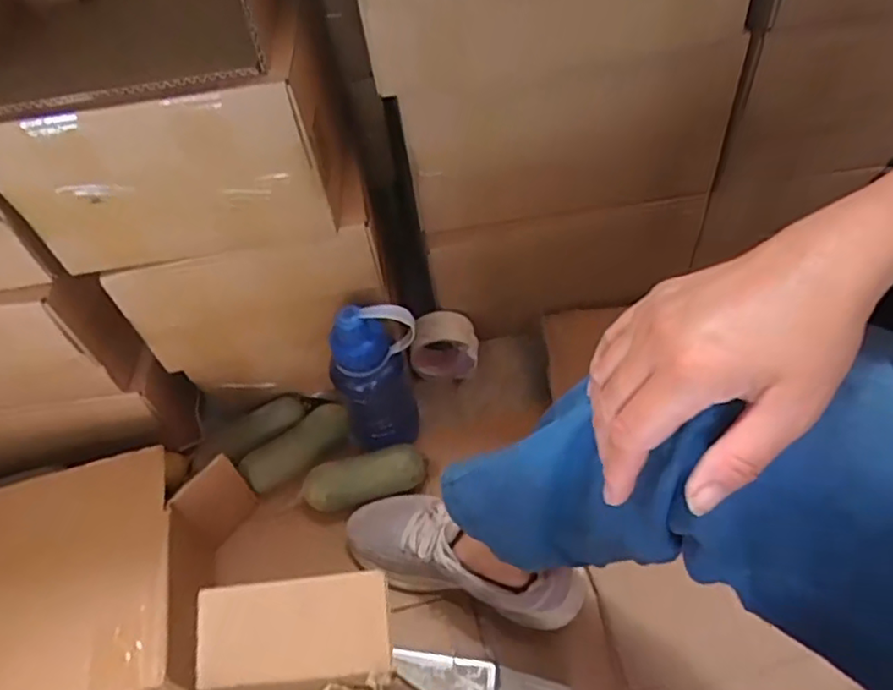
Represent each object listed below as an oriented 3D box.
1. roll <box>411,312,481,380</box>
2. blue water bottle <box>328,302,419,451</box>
[{"bbox_3d":[-0.001,0.001,0.848,0.088,0.085,0.051,0,54,6],"label":"roll"},{"bbox_3d":[-0.075,0.042,0.718,0.099,0.215,0.074,-35,58,-19],"label":"blue water bottle"}]

